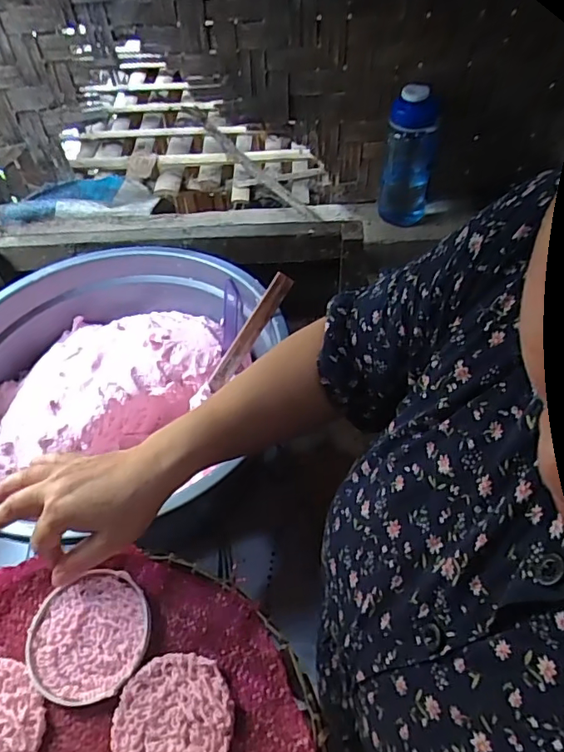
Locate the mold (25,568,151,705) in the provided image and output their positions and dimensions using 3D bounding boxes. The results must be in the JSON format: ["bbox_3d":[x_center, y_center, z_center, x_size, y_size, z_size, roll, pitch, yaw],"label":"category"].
[{"bbox_3d":[-0.140,0.189,0.388,0.089,0.016,0.084,-15,48,-8],"label":"mold"}]

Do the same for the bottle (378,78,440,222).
[{"bbox_3d":[0.184,-0.322,0.786,0.068,0.198,0.059,3,52,6],"label":"bottle"}]

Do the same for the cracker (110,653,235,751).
[{"bbox_3d":[-0.072,0.230,0.355,0.077,0.009,0.080,-2,51,3],"label":"cracker"}]

